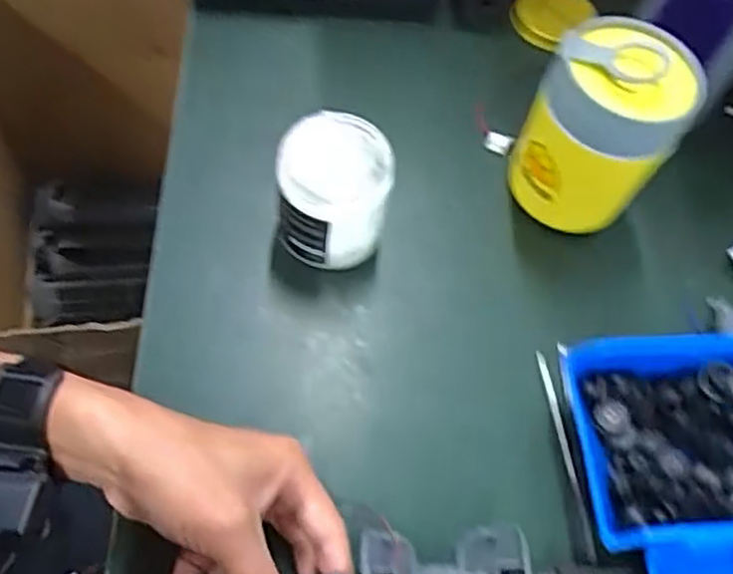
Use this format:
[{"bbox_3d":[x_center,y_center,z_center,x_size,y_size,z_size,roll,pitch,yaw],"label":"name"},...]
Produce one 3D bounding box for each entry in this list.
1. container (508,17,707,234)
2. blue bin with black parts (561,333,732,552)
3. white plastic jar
[{"bbox_3d":[0.157,-0.100,0.512,0.091,0.146,0.079,28,63,8],"label":"container"},{"bbox_3d":[0.194,0.095,0.439,0.140,0.058,0.121,2,62,-6],"label":"blue bin with black parts"},{"bbox_3d":[-0.023,-0.060,0.496,0.074,0.089,0.072,22,62,5],"label":"white plastic jar"}]

